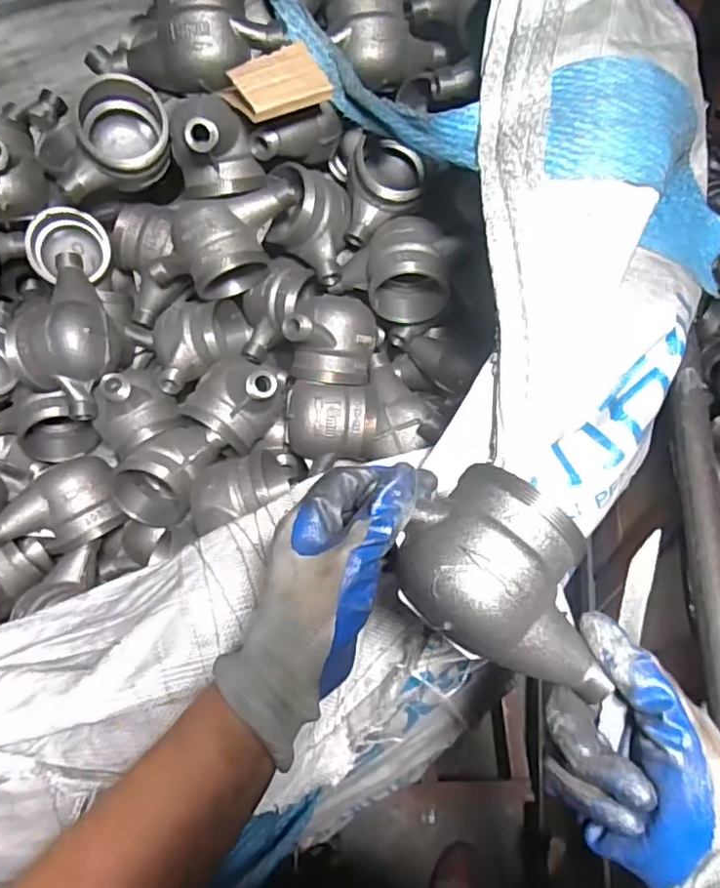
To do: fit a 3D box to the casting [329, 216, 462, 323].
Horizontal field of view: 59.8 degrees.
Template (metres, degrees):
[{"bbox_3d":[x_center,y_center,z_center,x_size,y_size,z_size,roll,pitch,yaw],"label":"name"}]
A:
[{"bbox_3d":[0.035,-0.175,0.619,0.110,0.066,0.078,18,64,12],"label":"casting"}]

